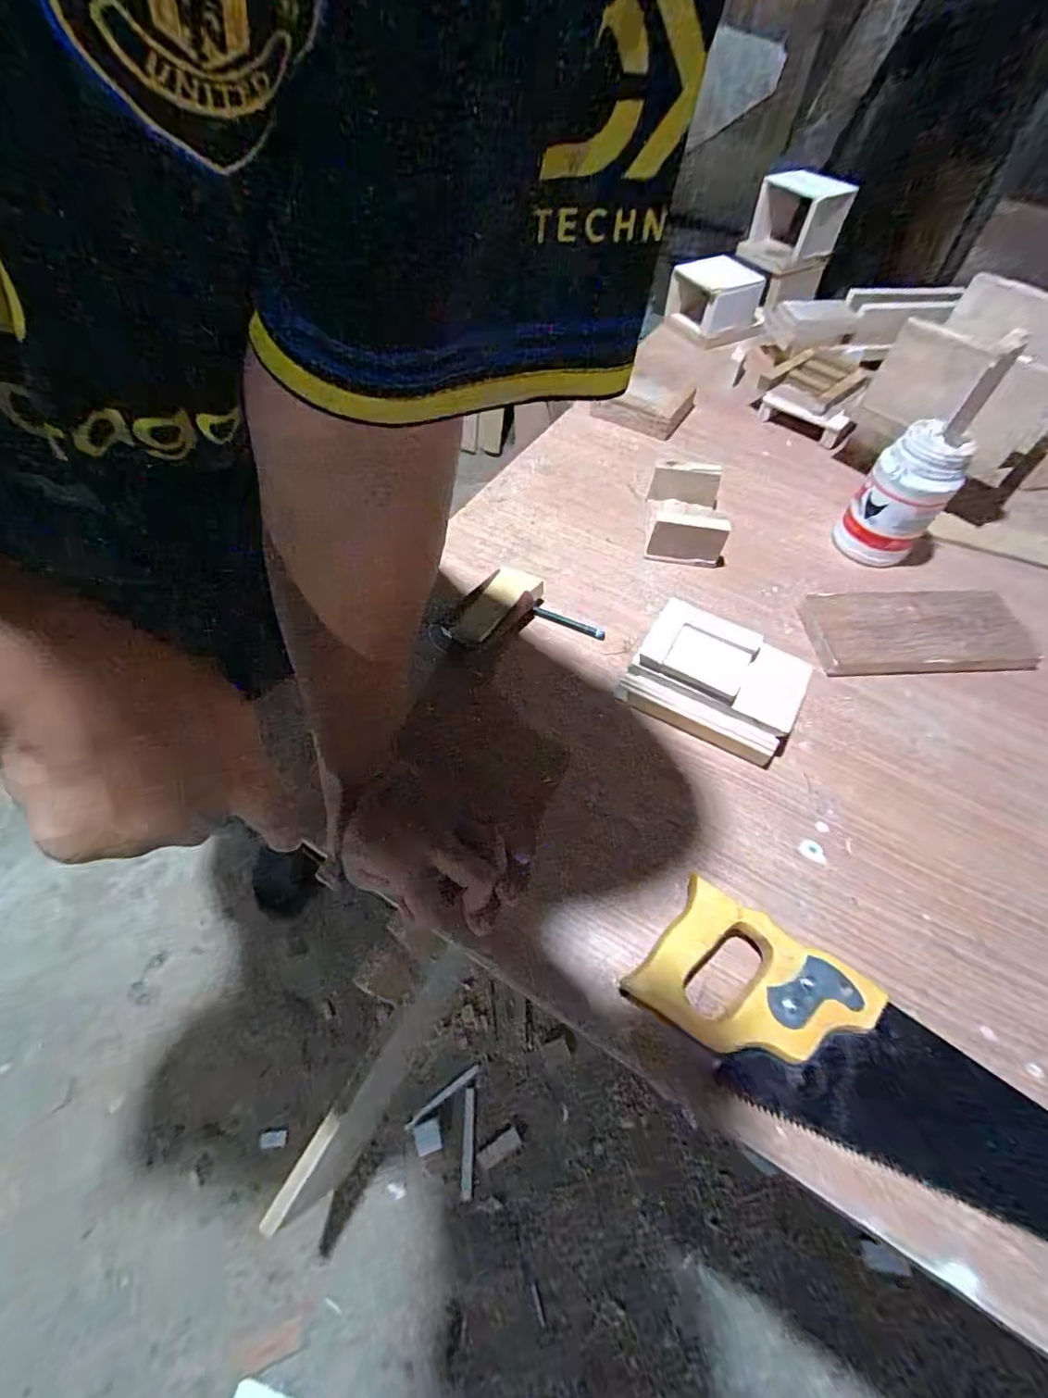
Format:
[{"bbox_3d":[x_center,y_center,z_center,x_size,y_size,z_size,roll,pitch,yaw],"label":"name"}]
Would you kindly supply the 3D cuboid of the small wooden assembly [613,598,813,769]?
[{"bbox_3d":[0.174,-0.020,0.495,0.144,0.049,0.108,26,60,14],"label":"small wooden assembly"}]

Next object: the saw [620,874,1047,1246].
[{"bbox_3d":[0.258,0.254,0.325,0.391,0.027,0.098,28,61,15],"label":"saw"}]

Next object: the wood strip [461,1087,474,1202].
[{"bbox_3d":[-0.093,0.736,0.908,0.017,0.004,0.145,1,54,-3],"label":"wood strip"}]

